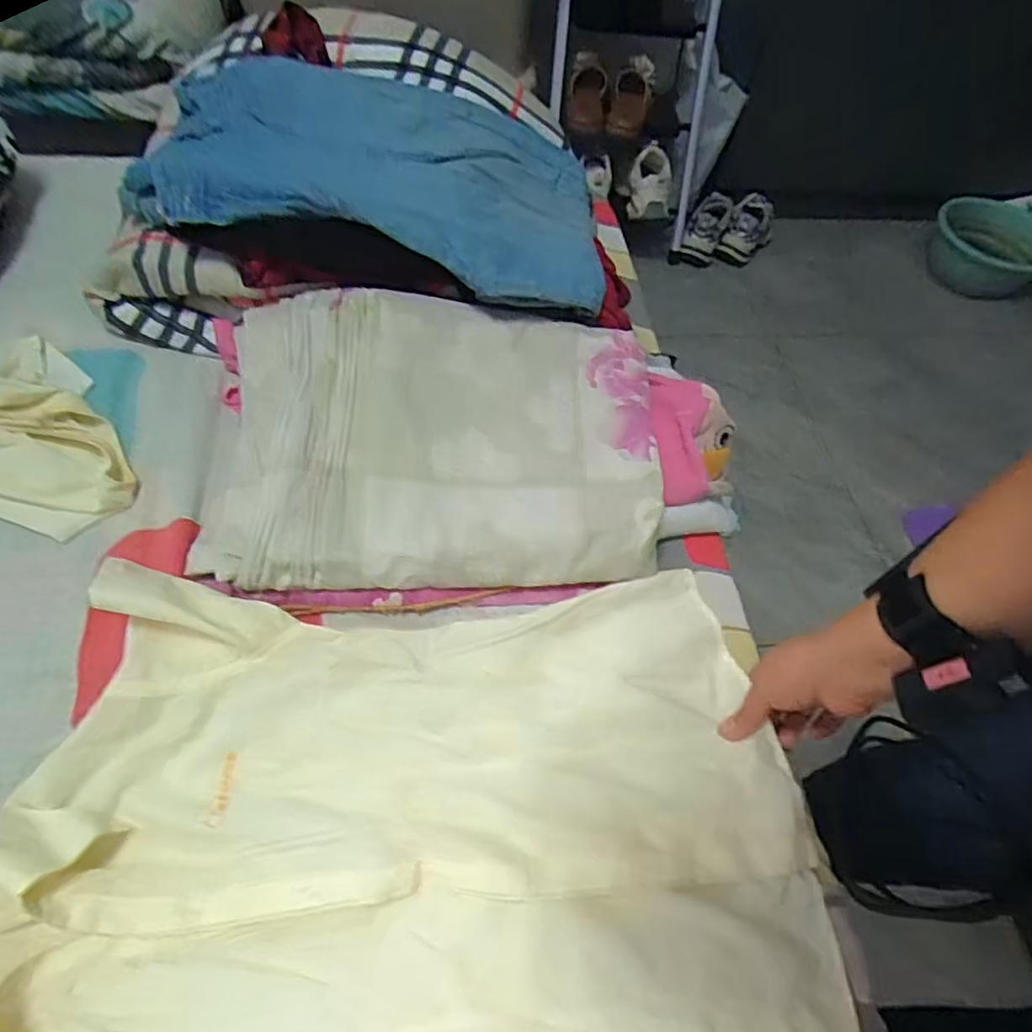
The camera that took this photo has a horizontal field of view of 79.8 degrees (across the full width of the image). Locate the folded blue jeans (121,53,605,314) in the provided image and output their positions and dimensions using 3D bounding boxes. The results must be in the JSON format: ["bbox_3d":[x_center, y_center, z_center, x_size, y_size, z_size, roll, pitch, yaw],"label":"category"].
[{"bbox_3d":[-0.140,-0.364,0.659,0.465,0.110,0.300,11,56,1],"label":"folded blue jeans"}]

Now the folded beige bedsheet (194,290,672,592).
[{"bbox_3d":[-0.074,-0.075,0.563,0.404,0.040,0.289,1,71,-7],"label":"folded beige bedsheet"}]

